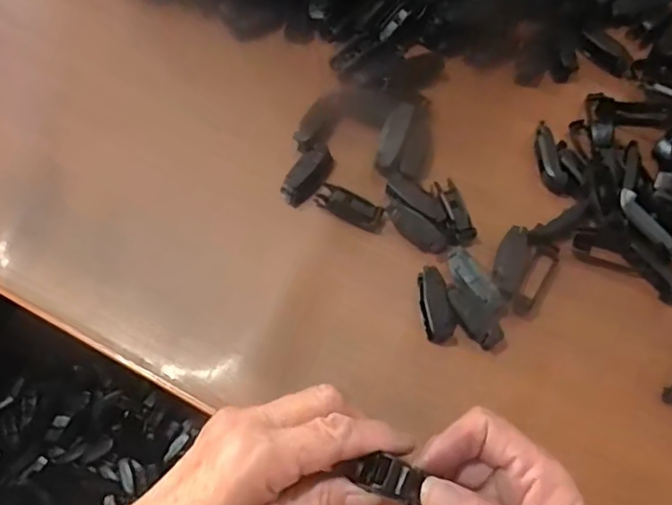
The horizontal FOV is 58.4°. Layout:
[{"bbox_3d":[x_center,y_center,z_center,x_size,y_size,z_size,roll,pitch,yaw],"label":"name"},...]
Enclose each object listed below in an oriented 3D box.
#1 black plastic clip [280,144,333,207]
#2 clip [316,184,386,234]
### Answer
[{"bbox_3d":[-0.020,-0.056,0.433,0.022,0.014,0.048,36,90,13],"label":"black plastic clip"},{"bbox_3d":[0.010,-0.030,0.422,0.049,0.017,0.022,29,73,11],"label":"clip"}]

